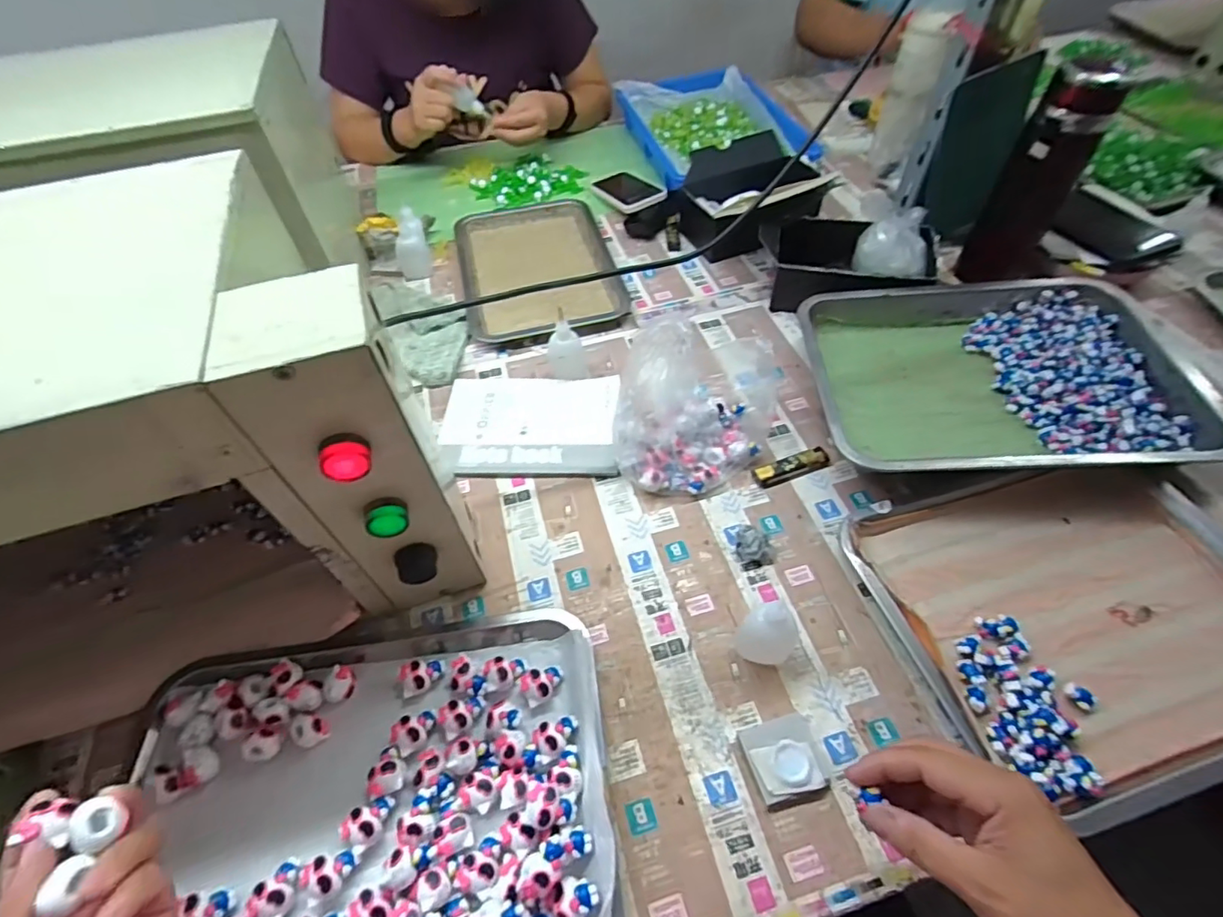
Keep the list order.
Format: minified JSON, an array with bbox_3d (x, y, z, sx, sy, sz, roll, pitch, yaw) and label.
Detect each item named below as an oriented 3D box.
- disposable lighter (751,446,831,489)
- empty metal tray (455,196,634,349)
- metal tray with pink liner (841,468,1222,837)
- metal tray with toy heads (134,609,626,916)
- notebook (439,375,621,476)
[{"bbox_3d":[0.187,0.008,0.577,0.081,0.014,0.024,-16,54,-9],"label":"disposable lighter"},{"bbox_3d":[-0.111,-0.288,0.810,0.209,0.021,0.323,-13,53,-7],"label":"empty metal tray"},{"bbox_3d":[0.384,0.125,0.463,0.290,0.044,0.259,-18,53,-4],"label":"metal tray with pink liner"},{"bbox_3d":[-0.174,0.250,0.389,0.345,0.041,0.265,-8,53,-3],"label":"metal tray with toy heads"},{"bbox_3d":[-0.091,-0.043,0.629,0.193,0.015,0.143,-2,53,2],"label":"notebook"}]

